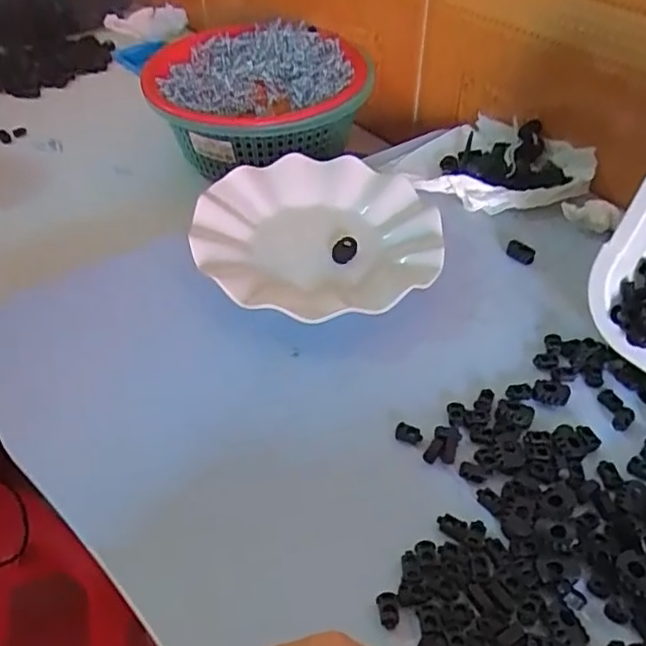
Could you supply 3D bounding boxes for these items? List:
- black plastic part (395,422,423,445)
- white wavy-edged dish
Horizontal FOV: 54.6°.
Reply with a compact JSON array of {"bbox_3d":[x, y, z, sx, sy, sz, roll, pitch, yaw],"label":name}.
[{"bbox_3d":[0.050,0.065,0.364,0.015,0.010,0.008,8,46,9],"label":"black plastic part"},{"bbox_3d":[-0.006,-0.065,0.470,0.174,0.028,0.182,-1,45,1],"label":"white wavy-edged dish"}]

